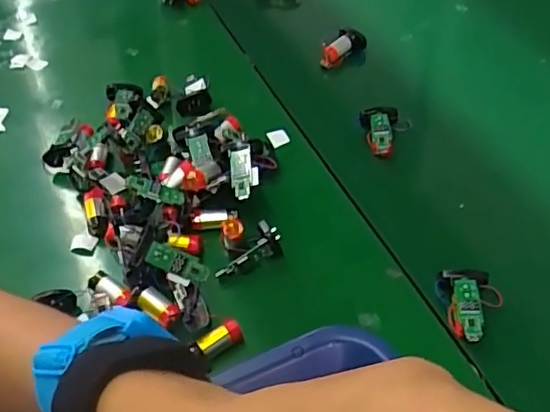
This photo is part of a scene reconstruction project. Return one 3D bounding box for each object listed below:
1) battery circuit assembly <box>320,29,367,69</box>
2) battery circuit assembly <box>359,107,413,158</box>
[{"bbox_3d":[0.068,-0.160,0.591,0.058,0.026,0.016,-34,55,-21],"label":"battery circuit assembly"},{"bbox_3d":[0.097,-0.066,0.510,0.038,0.016,0.051,-7,50,0],"label":"battery circuit assembly"}]

